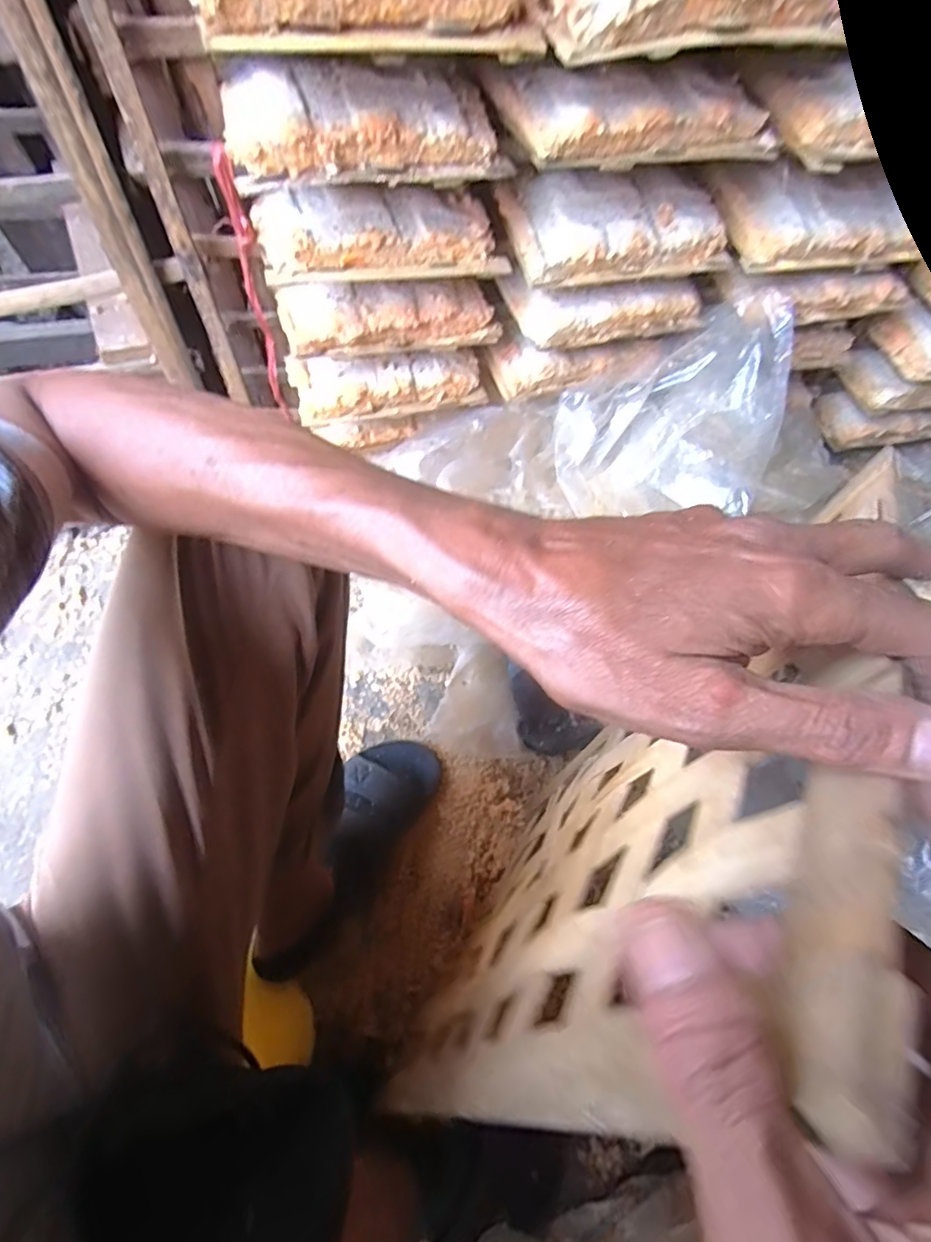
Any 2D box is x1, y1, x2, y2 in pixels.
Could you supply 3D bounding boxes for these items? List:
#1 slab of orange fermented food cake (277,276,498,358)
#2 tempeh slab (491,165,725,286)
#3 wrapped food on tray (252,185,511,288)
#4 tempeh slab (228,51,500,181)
[{"bbox_3d":[-0.080,-0.331,0.615,0.228,0.057,0.064,-16,68,-10],"label":"slab of orange fermented food cake"},{"bbox_3d":[0.154,-0.417,0.594,0.222,0.045,0.115,-11,67,-7],"label":"tempeh slab"},{"bbox_3d":[-0.080,-0.372,0.548,0.231,0.049,0.081,-15,68,-9],"label":"wrapped food on tray"},{"bbox_3d":[-0.087,-0.422,0.477,0.221,0.043,0.111,-10,67,-7],"label":"tempeh slab"}]

